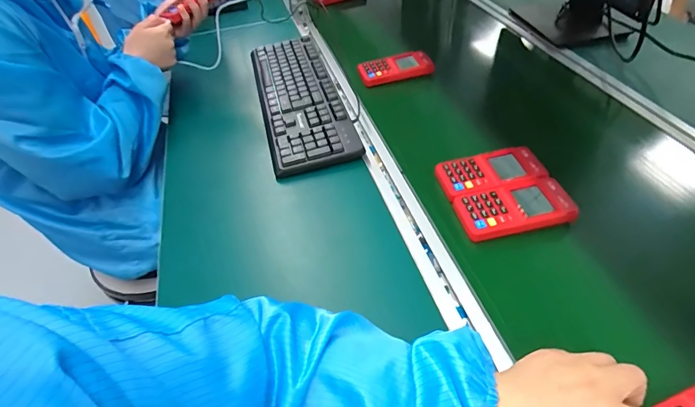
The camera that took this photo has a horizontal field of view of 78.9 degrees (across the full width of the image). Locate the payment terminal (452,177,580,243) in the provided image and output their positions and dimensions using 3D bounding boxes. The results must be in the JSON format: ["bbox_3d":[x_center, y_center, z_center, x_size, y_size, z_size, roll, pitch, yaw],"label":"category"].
[{"bbox_3d":[0.209,0.006,0.526,0.138,0.014,0.074,-12,48,-4],"label":"payment terminal"}]

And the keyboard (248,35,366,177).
[{"bbox_3d":[-0.087,-0.194,0.766,0.135,0.028,0.426,-14,48,-6],"label":"keyboard"}]

